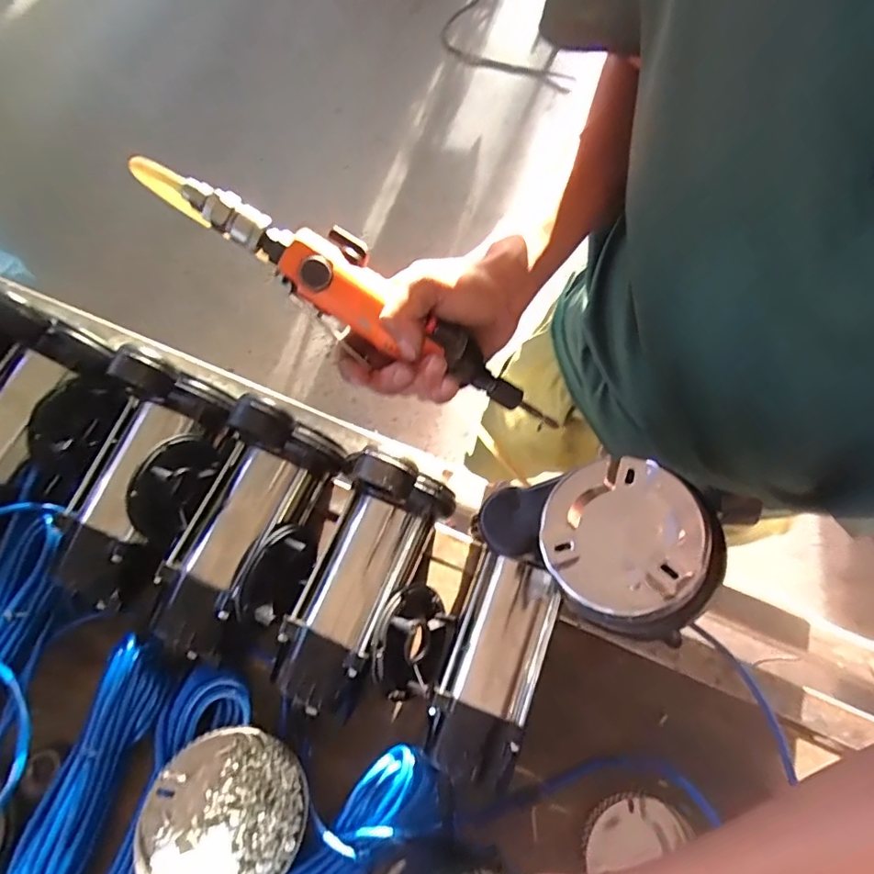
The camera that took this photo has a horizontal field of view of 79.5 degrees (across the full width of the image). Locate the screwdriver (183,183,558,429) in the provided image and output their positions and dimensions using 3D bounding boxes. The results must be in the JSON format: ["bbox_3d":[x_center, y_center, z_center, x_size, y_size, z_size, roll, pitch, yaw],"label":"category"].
[{"bbox_3d":[-0.032,-0.080,0.341,0.258,0.039,0.042,30,68,-17],"label":"screwdriver"}]

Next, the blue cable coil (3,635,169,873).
[{"bbox_3d":[-0.340,0.367,0.472,0.069,0.038,0.352,19,73,6],"label":"blue cable coil"}]

